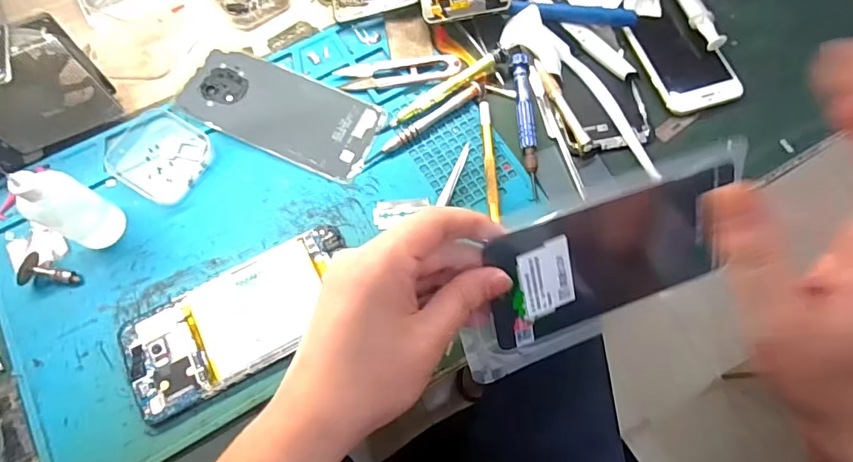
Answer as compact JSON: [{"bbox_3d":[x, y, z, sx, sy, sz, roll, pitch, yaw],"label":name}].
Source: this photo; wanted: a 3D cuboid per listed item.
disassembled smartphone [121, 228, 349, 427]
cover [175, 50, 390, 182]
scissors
[{"bbox_3d":[-0.124,0.060,0.328,0.157,0.009,0.072,-27,73,-9],"label":"disassembled smartphone"},{"bbox_3d":[-0.118,-0.098,0.388,0.160,0.007,0.071,23,72,8],"label":"cover"},{"bbox_3d":[-0.023,-0.134,0.397,0.100,0.012,0.026,-7,71,-2],"label":"scissors"}]

